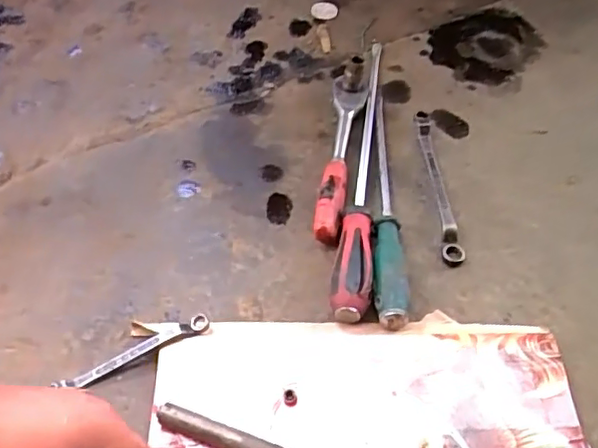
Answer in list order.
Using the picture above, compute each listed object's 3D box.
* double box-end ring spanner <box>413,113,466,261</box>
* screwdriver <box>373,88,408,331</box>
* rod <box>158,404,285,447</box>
[{"bbox_3d":[0.142,-0.047,0.621,0.018,0.011,0.197,-2,56,-2],"label":"double box-end ring spanner"},{"bbox_3d":[0.084,-0.037,0.604,0.027,0.037,0.308,2,55,1],"label":"screwdriver"},{"bbox_3d":[-0.055,0.163,0.459,0.109,0.014,0.018,16,57,10],"label":"rod"}]

